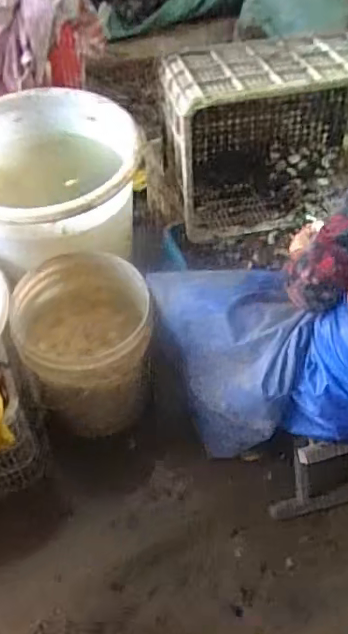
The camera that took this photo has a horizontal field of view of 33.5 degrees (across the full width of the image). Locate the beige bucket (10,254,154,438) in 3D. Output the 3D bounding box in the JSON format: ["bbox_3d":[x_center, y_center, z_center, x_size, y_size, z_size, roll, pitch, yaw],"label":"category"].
[{"bbox_3d":[-0.199,0.079,1.400,0.296,0.333,0.336,-5,51,-4],"label":"beige bucket"}]

